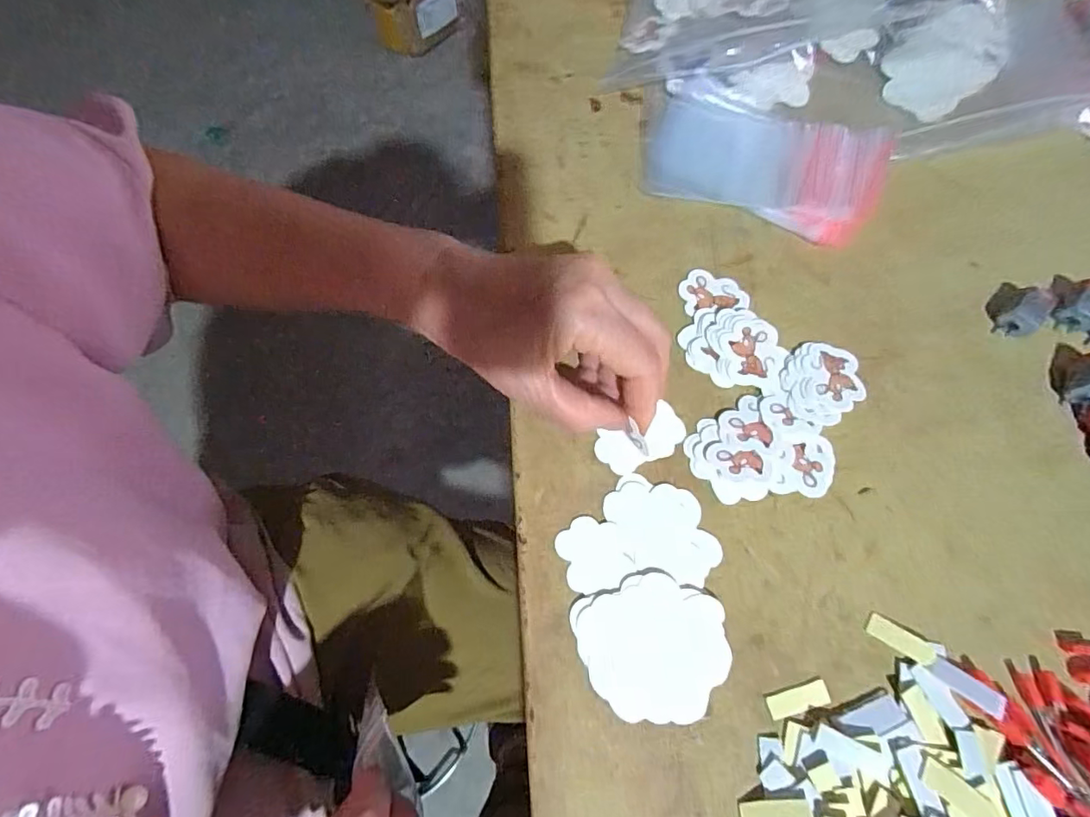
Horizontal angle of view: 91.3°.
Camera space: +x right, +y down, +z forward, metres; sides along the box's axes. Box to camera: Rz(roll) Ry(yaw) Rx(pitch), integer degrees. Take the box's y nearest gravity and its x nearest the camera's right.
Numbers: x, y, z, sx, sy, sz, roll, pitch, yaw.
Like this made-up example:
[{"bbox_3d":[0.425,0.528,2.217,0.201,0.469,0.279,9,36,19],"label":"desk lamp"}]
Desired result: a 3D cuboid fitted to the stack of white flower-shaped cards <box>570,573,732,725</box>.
[{"bbox_3d":[0.053,0.112,0.251,0.067,0.006,0.062,-21,68,-7],"label":"stack of white flower-shaped cards"}]

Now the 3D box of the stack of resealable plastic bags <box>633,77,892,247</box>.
[{"bbox_3d":[0.140,-0.165,0.354,0.152,0.020,0.087,21,70,10],"label":"stack of resealable plastic bags"}]

